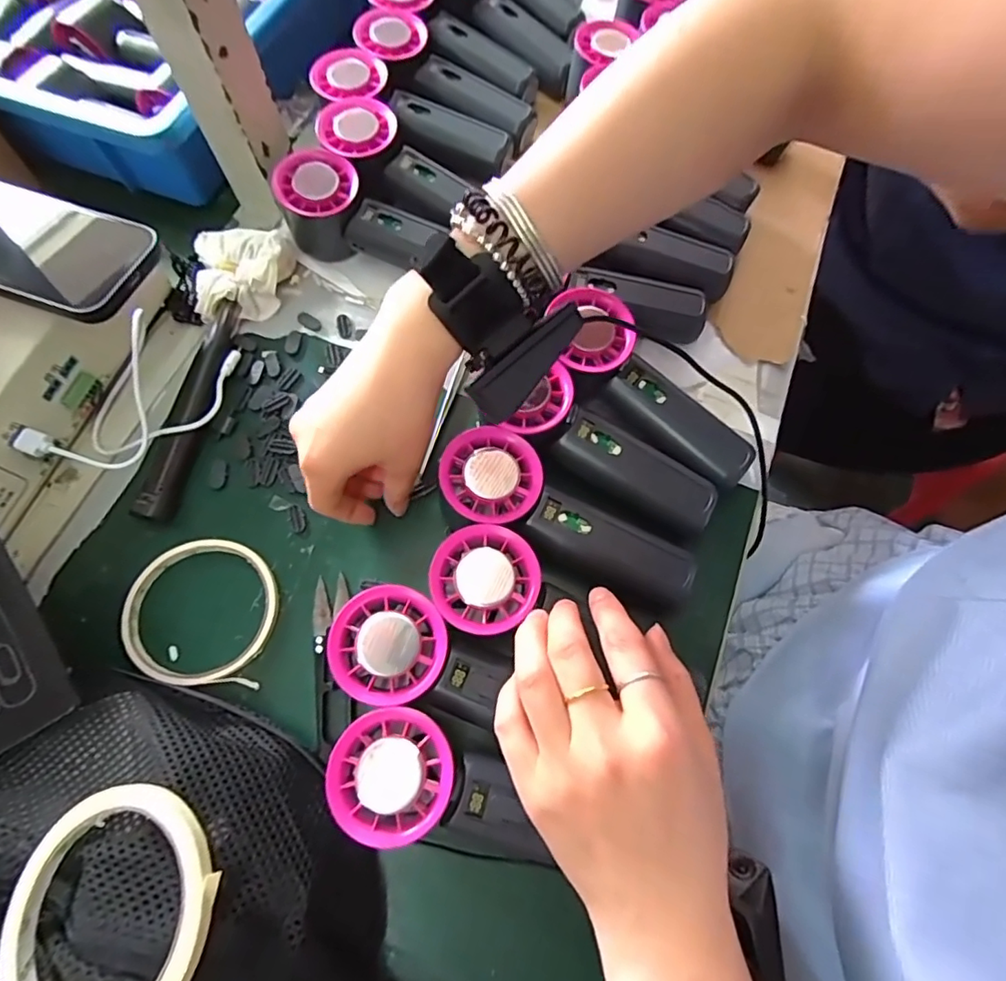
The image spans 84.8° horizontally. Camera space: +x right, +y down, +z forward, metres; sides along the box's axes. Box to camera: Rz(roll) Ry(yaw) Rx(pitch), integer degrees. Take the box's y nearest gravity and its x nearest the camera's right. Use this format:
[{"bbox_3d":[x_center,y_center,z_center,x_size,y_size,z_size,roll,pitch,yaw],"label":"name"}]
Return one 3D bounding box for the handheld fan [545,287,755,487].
[{"bbox_3d":[0.087,-0.060,0.352,0.158,0.035,0.056,45,74,1],"label":"handheld fan"}]

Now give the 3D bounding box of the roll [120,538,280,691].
[{"bbox_3d":[-0.179,0.070,0.327,0.089,0.008,0.083,0,69,0],"label":"roll"}]

